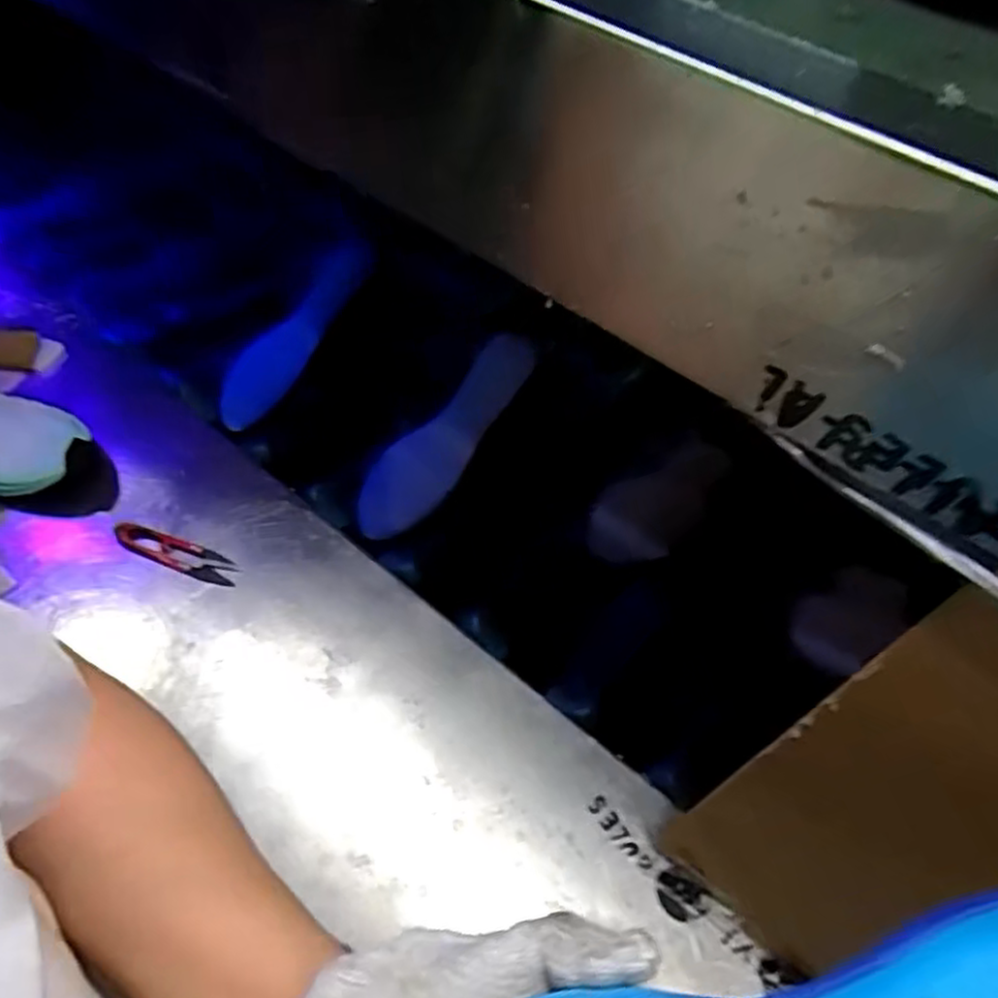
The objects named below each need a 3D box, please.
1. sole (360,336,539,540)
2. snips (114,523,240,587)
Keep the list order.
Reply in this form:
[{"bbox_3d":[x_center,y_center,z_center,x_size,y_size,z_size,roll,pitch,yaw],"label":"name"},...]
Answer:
[{"bbox_3d":[-0.050,-0.057,0.649,0.067,0.017,0.221,40,90,23],"label":"sole"},{"bbox_3d":[-0.252,0.042,0.549,0.101,0.011,0.024,18,54,8],"label":"snips"}]

